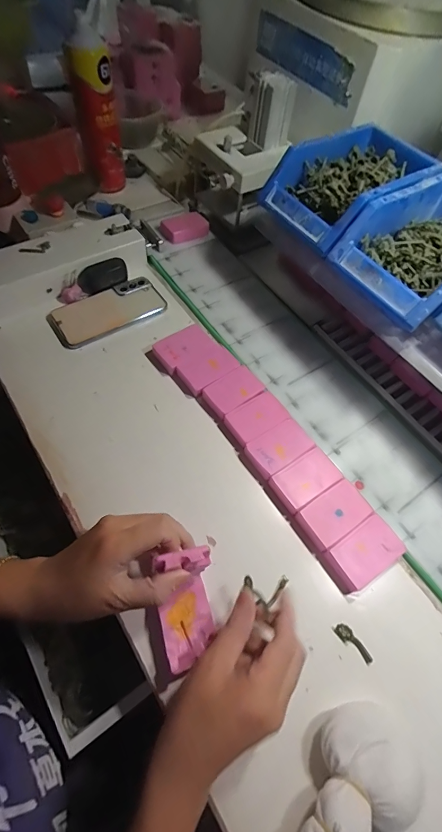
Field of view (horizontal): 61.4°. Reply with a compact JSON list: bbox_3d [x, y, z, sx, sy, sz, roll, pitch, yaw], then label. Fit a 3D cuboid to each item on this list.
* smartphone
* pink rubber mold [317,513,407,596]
[{"bbox_3d":[-0.156,-0.145,0.513,0.149,0.009,0.075,-28,66,-20],"label":"smartphone"},{"bbox_3d":[0.141,0.137,0.370,0.075,0.016,0.044,-29,66,-20],"label":"pink rubber mold"}]

